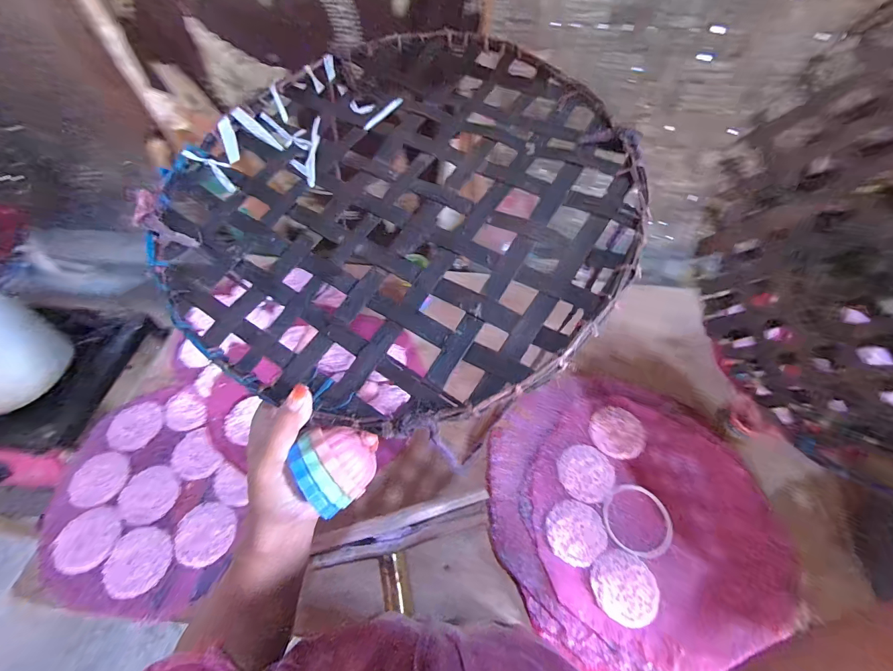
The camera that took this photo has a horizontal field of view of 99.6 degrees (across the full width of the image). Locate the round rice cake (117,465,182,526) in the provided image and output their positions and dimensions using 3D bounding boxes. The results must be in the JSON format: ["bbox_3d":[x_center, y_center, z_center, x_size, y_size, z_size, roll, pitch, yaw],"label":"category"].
[{"bbox_3d":[-0.448,0.239,0.568,0.083,0.011,0.078,-1,56,2],"label":"round rice cake"}]

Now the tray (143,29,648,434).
[{"bbox_3d":[-0.040,-0.119,0.306,0.361,0.022,0.352,-3,66,7],"label":"tray"}]

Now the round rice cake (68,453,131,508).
[{"bbox_3d":[-0.535,0.221,0.581,0.088,0.008,0.077,-1,56,2],"label":"round rice cake"}]

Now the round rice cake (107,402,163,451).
[{"bbox_3d":[-0.515,0.148,0.625,0.084,0.004,0.079,-1,56,2],"label":"round rice cake"}]

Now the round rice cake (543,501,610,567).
[{"bbox_3d":[0.179,0.271,0.523,0.080,0.005,0.077,-1,56,2],"label":"round rice cake"}]

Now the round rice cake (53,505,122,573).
[{"bbox_3d":[-0.505,0.286,0.533,0.073,0.015,0.082,-28,59,-15],"label":"round rice cake"}]

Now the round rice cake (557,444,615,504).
[{"bbox_3d":[0.208,0.205,0.563,0.079,0.004,0.078,-1,56,2],"label":"round rice cake"}]

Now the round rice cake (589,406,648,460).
[{"bbox_3d":[0.270,0.151,0.593,0.083,0.020,0.079,-1,56,2],"label":"round rice cake"}]

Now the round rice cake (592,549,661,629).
[{"bbox_3d":[0.230,0.323,0.486,0.079,0.010,0.080,-1,56,2],"label":"round rice cake"}]

